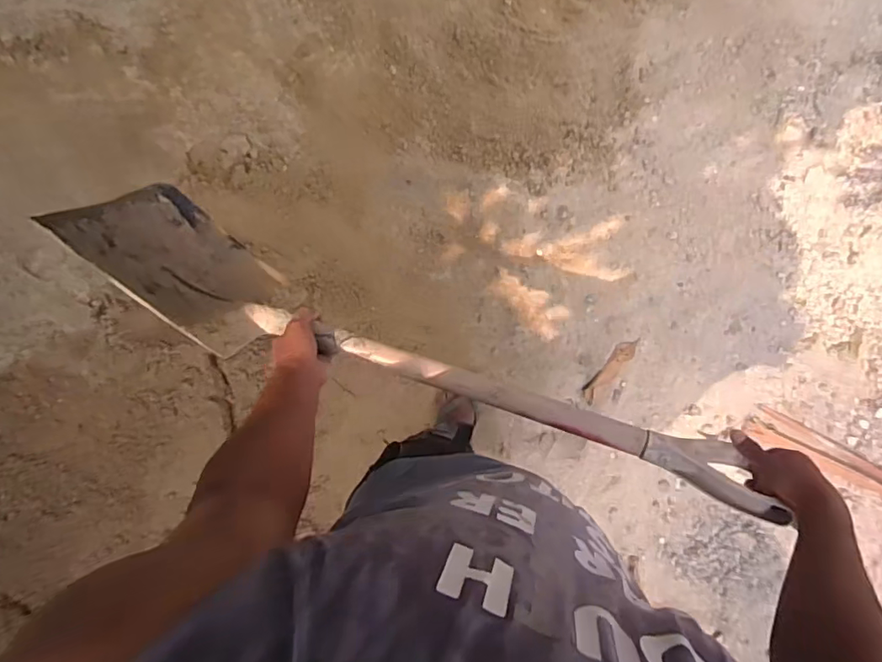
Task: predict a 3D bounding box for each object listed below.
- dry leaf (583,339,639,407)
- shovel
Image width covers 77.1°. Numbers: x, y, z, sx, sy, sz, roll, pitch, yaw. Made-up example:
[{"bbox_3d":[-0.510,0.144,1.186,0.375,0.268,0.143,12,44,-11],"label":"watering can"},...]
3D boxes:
[{"bbox_3d":[0.472,0.107,1.544,0.049,0.015,0.223,43,83,7],"label":"dry leaf"},{"bbox_3d":[-0.043,0.009,0.757,0.940,0.212,0.183,19,86,7],"label":"shovel"}]

